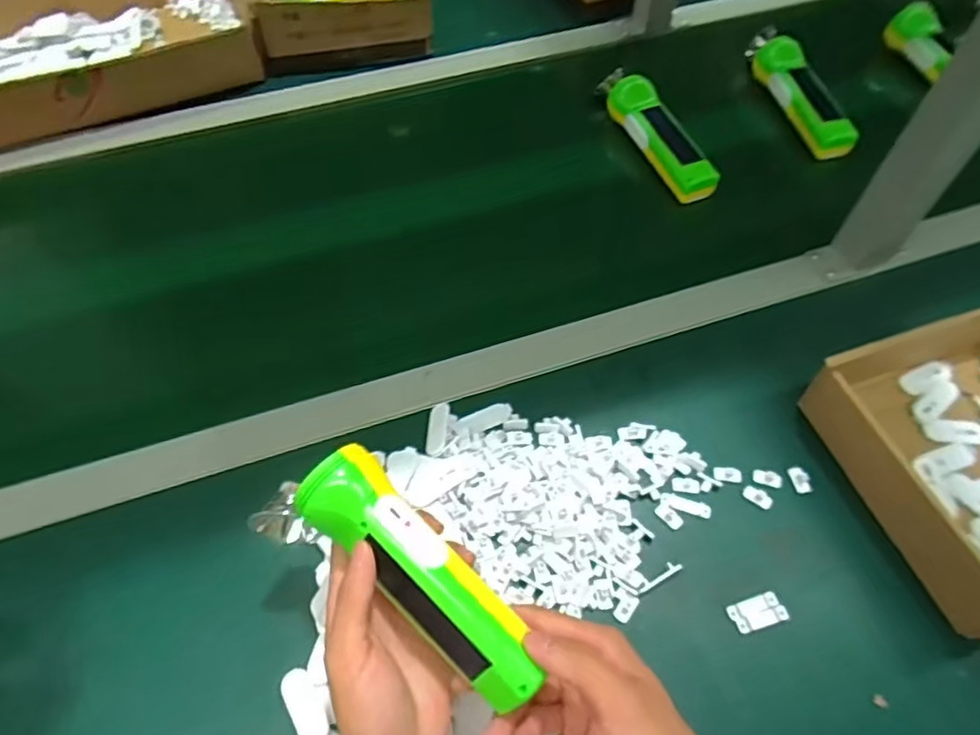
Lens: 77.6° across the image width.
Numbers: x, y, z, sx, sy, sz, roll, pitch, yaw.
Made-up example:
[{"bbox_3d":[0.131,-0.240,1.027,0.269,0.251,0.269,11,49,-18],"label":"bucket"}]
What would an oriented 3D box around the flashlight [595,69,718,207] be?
[{"bbox_3d":[0.179,-0.261,0.663,0.042,0.031,0.194,-20,60,-12],"label":"flashlight"}]

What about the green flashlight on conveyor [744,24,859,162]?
[{"bbox_3d":[0.347,-0.321,0.695,0.042,0.035,0.200,-11,58,-6],"label":"green flashlight on conveyor"}]

